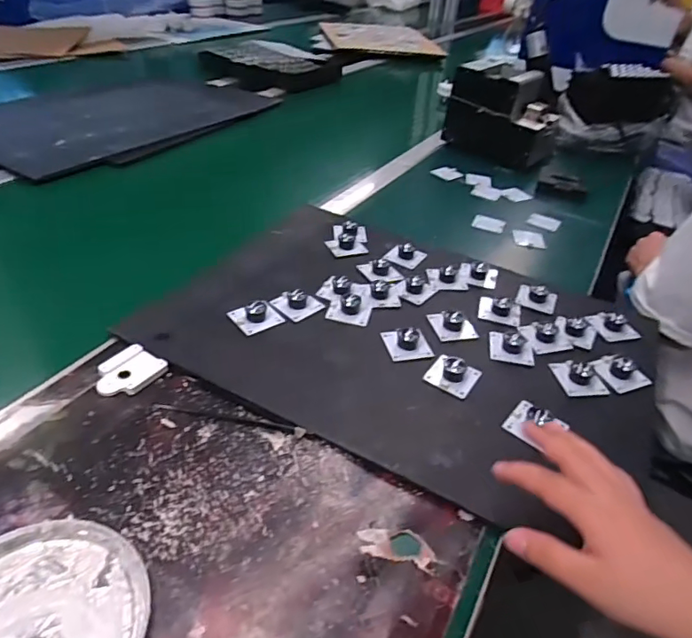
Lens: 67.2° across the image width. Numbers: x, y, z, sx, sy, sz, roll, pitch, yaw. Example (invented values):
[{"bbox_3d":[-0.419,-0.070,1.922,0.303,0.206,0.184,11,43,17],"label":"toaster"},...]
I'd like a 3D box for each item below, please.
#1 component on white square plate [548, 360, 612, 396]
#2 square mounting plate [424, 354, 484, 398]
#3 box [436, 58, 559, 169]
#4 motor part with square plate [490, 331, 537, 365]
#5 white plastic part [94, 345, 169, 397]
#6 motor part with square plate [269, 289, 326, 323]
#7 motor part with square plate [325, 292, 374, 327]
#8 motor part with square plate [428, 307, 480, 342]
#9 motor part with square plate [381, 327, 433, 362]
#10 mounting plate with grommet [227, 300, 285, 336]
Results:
[{"bbox_3d":[0.225,0.052,0.499,0.037,0.017,0.043,-4,39,-13],"label":"component on white square plate"},{"bbox_3d":[0.101,0.048,0.487,0.043,0.019,0.043,23,41,22],"label":"square mounting plate"},{"bbox_3d":[0.303,-0.397,0.997,0.192,0.138,0.139,33,46,31],"label":"box"},{"bbox_3d":[0.171,0.023,0.531,0.042,0.018,0.041,11,38,7],"label":"motor part with square plate"},{"bbox_3d":[-0.194,0.048,0.462,0.046,0.009,0.055,24,41,23],"label":"white plastic part"},{"bbox_3d":[-0.052,-0.020,0.557,0.044,0.018,0.043,-27,48,-35],"label":"motor part with square plate"},{"bbox_3d":[0.004,-0.016,0.558,0.045,0.014,0.046,12,38,9],"label":"motor part with square plate"},{"bbox_3d":[0.111,0.001,0.552,0.040,0.015,0.048,-6,39,-15],"label":"motor part with square plate"},{"bbox_3d":[0.060,0.020,0.521,0.040,0.014,0.046,-7,39,-15],"label":"motor part with square plate"},{"bbox_3d":[-0.091,-0.006,0.532,0.046,0.017,0.040,-23,46,-31],"label":"mounting plate with grommet"}]

